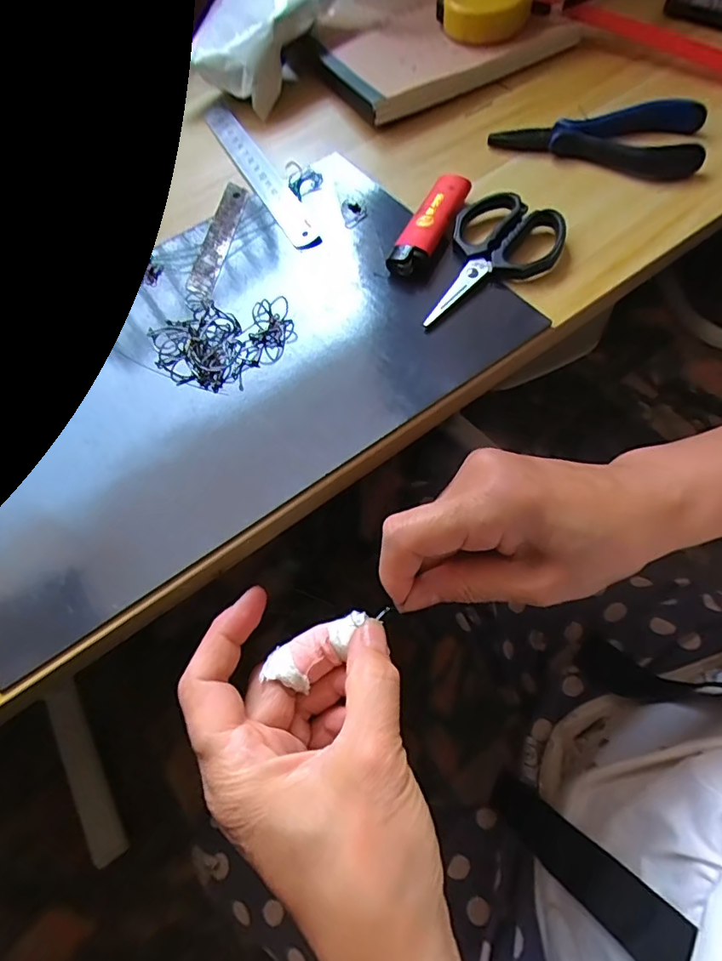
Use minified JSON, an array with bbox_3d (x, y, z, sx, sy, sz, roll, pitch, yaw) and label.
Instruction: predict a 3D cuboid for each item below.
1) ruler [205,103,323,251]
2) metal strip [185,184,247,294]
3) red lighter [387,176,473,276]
[{"bbox_3d":[-0.071,-0.207,0.348,0.021,0.004,0.167,-32,65,-2],"label":"ruler"},{"bbox_3d":[-0.088,-0.153,0.323,0.020,0.004,0.094,4,63,10],"label":"metal strip"},{"bbox_3d":[0.039,-0.147,0.298,0.023,0.015,0.073,21,67,18],"label":"red lighter"}]

